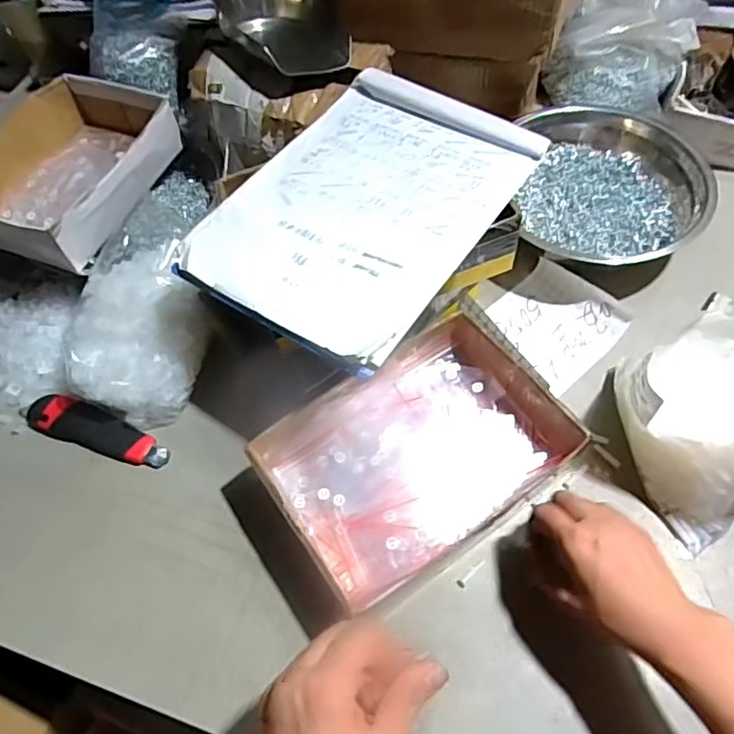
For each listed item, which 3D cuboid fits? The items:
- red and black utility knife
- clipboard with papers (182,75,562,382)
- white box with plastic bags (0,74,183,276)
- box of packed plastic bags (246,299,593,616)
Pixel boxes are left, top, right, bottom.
[{"bbox_3d":[-0.275,0.065,0.599,0.160,0.019,0.041,15,61,13],"label":"red and black utility knife"},{"bbox_3d":[-0.001,-0.154,0.535,0.222,0.015,0.308,28,65,19],"label":"clipboard with papers"},{"bbox_3d":[-0.342,-0.230,0.679,0.184,0.068,0.238,16,61,13],"label":"white box with plastic bags"},{"bbox_3d":[0.044,0.082,0.536,0.254,0.071,0.184,-30,61,-14],"label":"box of packed plastic bags"}]

